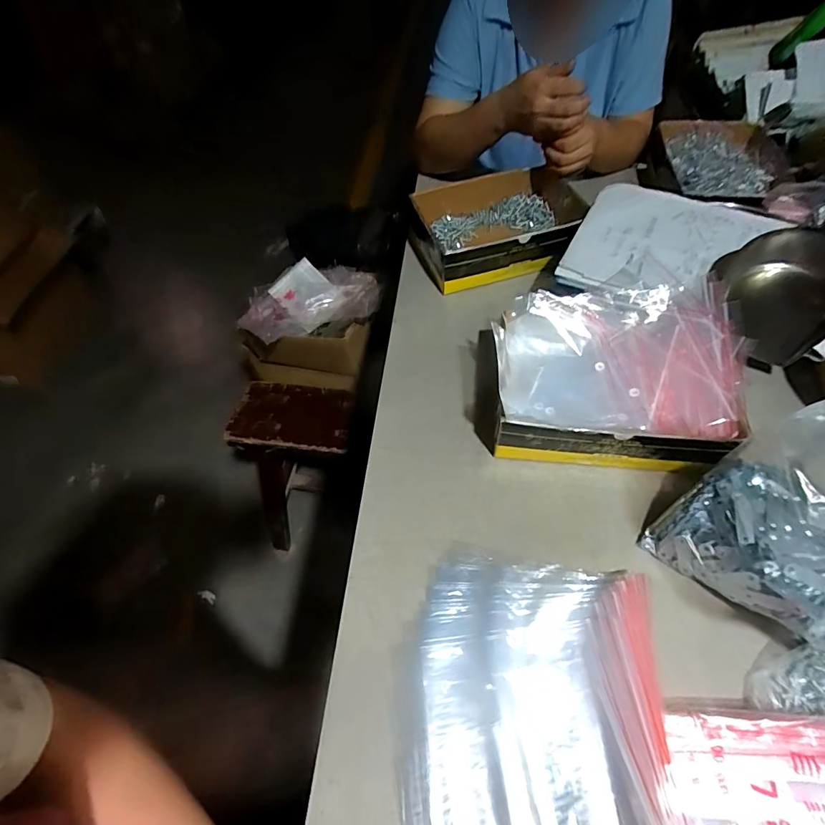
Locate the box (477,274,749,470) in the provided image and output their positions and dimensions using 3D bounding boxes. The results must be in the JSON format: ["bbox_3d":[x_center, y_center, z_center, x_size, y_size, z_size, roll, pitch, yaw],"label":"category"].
[{"bbox_3d":[0.215,-0.046,0.529,0.272,0.102,0.202,6,56,9],"label":"box"}]

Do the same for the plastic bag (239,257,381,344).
[{"bbox_3d":[-0.245,-0.280,1.068,0.334,0.074,0.248,-8,55,-2],"label":"plastic bag"}]

